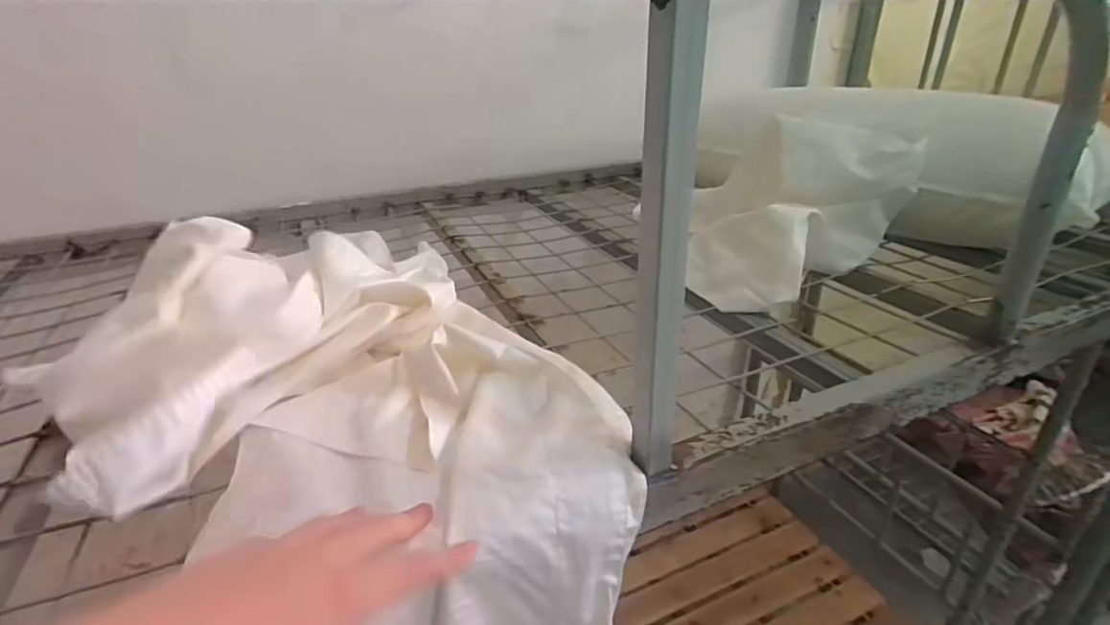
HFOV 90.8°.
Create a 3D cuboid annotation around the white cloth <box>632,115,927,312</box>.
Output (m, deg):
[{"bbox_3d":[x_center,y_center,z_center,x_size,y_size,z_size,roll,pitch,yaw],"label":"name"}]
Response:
[{"bbox_3d":[0.286,-0.125,0.692,0.269,0.174,0.267,14,32,27],"label":"white cloth"}]

